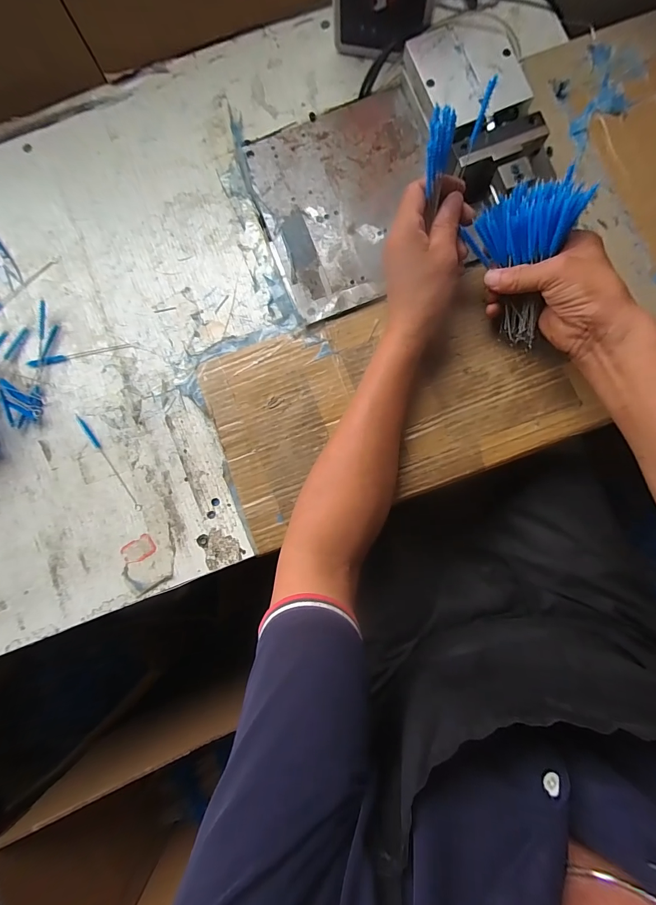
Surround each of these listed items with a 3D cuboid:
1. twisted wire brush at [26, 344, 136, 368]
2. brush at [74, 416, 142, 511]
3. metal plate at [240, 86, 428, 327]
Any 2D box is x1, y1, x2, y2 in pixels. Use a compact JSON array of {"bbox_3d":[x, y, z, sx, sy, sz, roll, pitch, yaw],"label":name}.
[{"bbox_3d":[-0.282,-0.113,0.414,0.119,0.004,0.010,-12,85,2],"label":"twisted wire brush"},{"bbox_3d":[-0.243,0.010,0.401,0.008,0.004,0.129,-36,84,0],"label":"brush"},{"bbox_3d":[0.027,-0.281,0.408,0.195,0.004,0.227,-20,84,1],"label":"metal plate"}]

